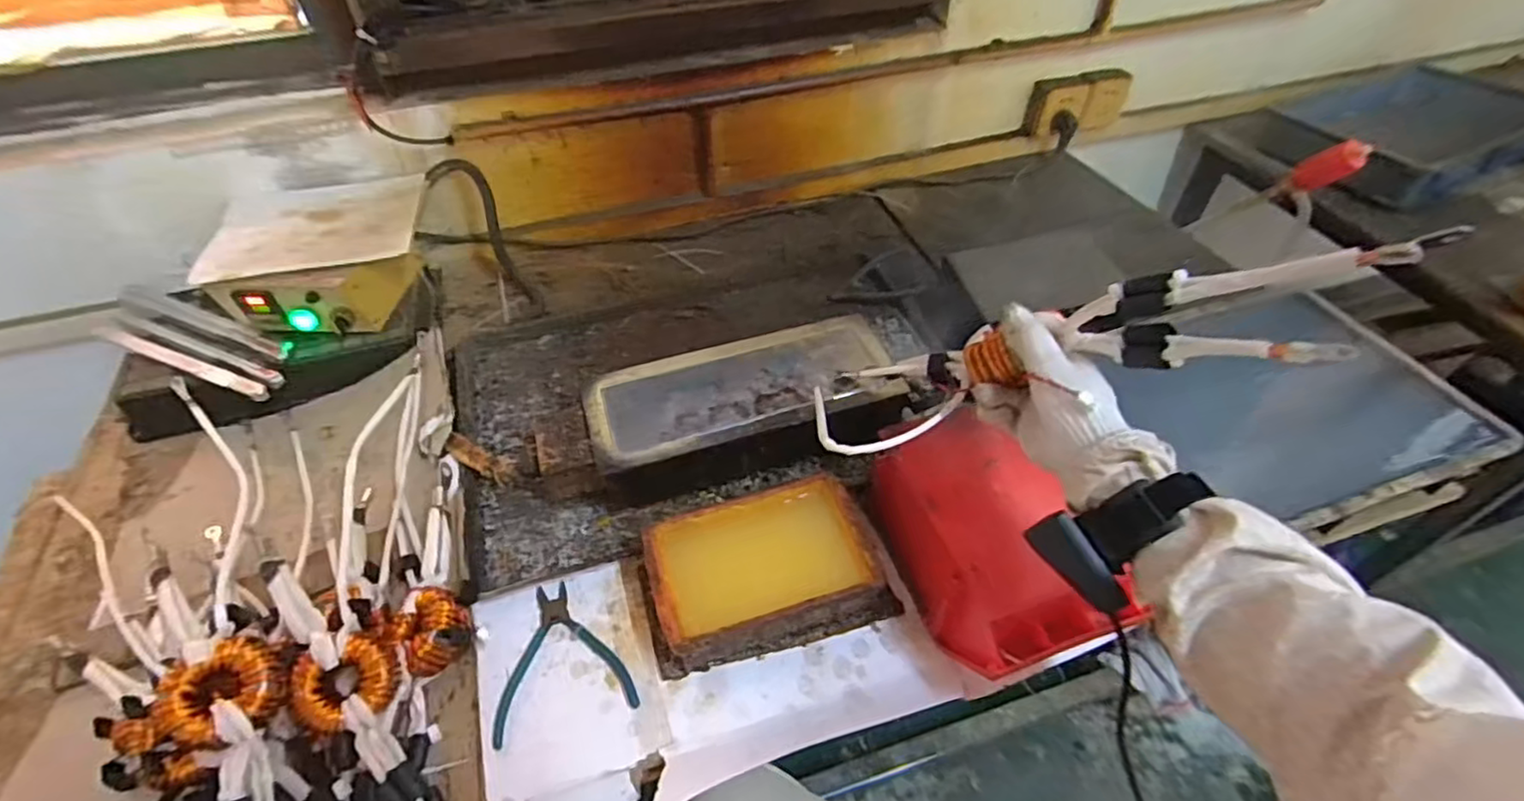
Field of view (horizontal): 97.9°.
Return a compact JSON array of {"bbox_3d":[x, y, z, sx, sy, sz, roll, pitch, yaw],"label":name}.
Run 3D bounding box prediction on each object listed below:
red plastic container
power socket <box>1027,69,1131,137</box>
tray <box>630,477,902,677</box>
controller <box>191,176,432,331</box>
[{"bbox_3d":[0.199,0.130,0.612,0.131,0.110,0.230,-15,49,-11],"label":"red plastic container"},{"bbox_3d":[0.573,-0.532,1.186,0.183,0.100,0.054,-12,48,-9],"label":"power socket"},{"bbox_3d":[0.003,0.160,0.638,0.228,0.068,0.138,-13,49,-10],"label":"tray"},{"bbox_3d":[-0.579,-0.192,0.884,0.255,0.095,0.228,-10,48,-7],"label":"controller"}]

